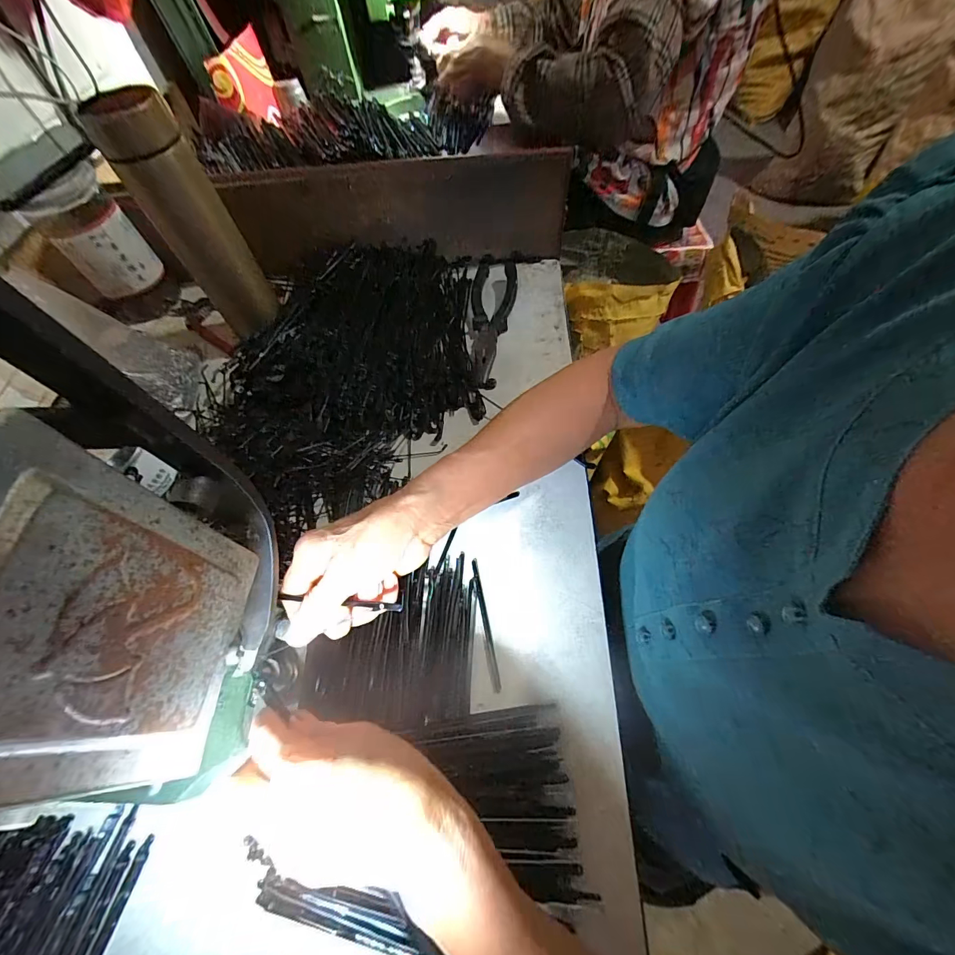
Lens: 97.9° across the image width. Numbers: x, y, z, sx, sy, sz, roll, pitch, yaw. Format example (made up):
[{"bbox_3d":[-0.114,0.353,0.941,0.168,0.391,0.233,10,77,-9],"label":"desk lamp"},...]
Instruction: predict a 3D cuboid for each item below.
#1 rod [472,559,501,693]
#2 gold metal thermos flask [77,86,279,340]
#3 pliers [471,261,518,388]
[{"bbox_3d":[0.005,0.113,0.326,0.007,0.004,0.099,-11,61,-2],"label":"rod"},{"bbox_3d":[-0.271,-0.239,0.401,0.067,0.193,0.058,-35,64,-15],"label":"gold metal thermos flask"},{"bbox_3d":[0.016,-0.191,0.486,0.053,0.012,0.204,2,61,5],"label":"pliers"}]

